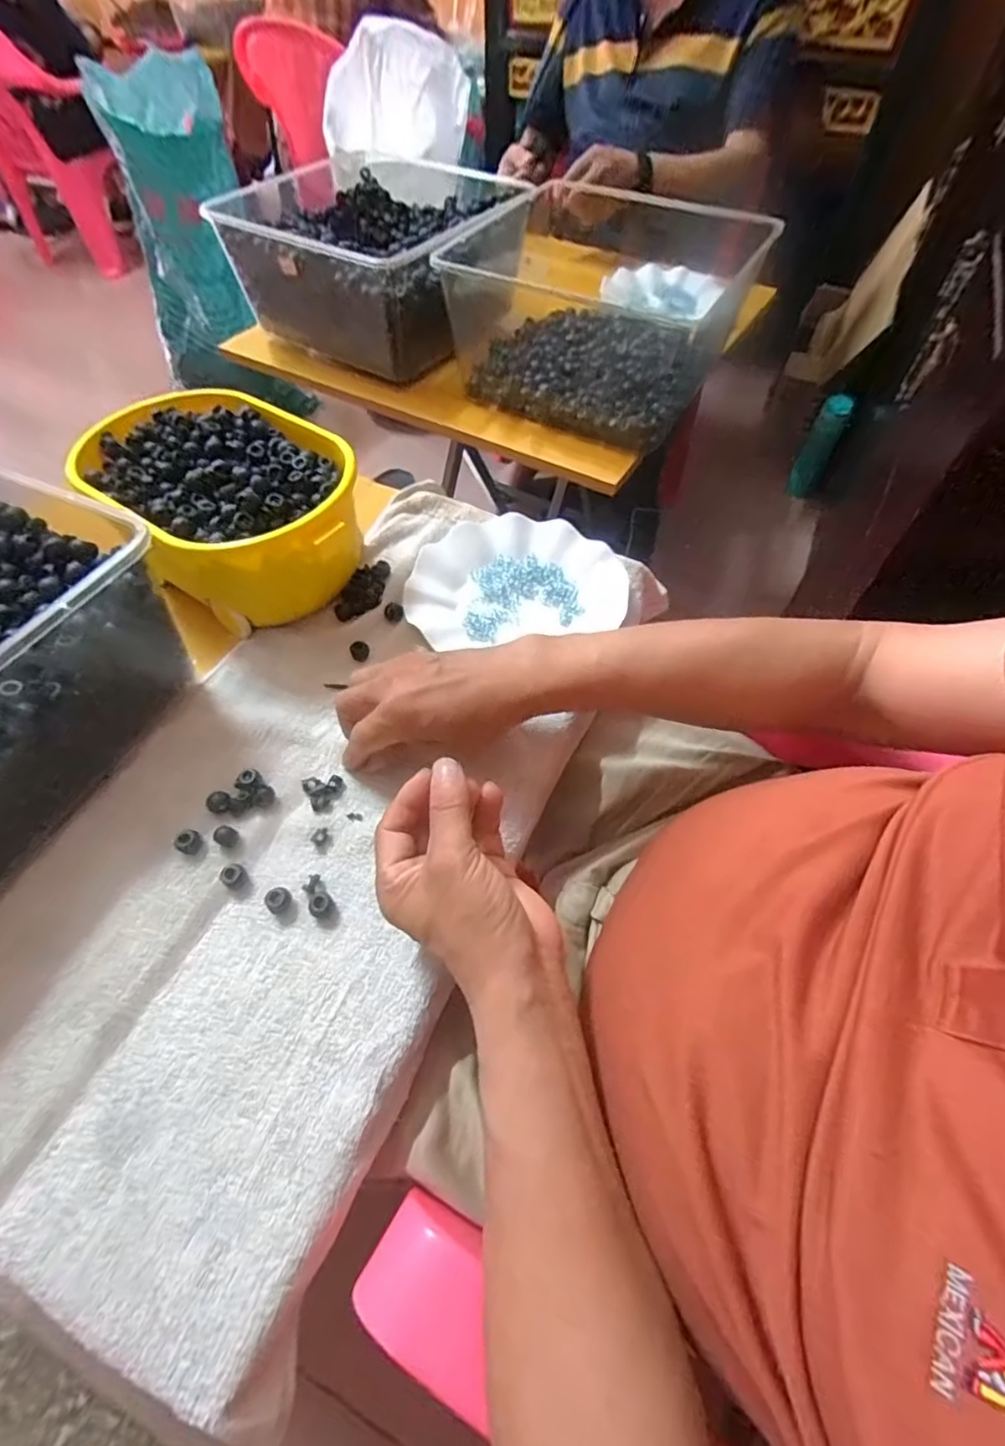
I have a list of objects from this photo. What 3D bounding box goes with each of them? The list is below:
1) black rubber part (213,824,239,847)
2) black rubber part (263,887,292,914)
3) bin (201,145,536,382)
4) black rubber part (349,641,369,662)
[{"bbox_3d":[-0.183,0.074,0.379,0.015,0.008,0.013,28,62,17],"label":"black rubber part"},{"bbox_3d":[-0.140,0.110,0.357,0.014,0.008,0.015,0,58,0],"label":"black rubber part"},{"bbox_3d":[-0.142,-0.592,0.734,0.291,0.131,0.302,29,61,18],"label":"bin"},{"bbox_3d":[-0.115,-0.059,0.463,0.015,0.010,0.014,-21,60,-12],"label":"black rubber part"}]

